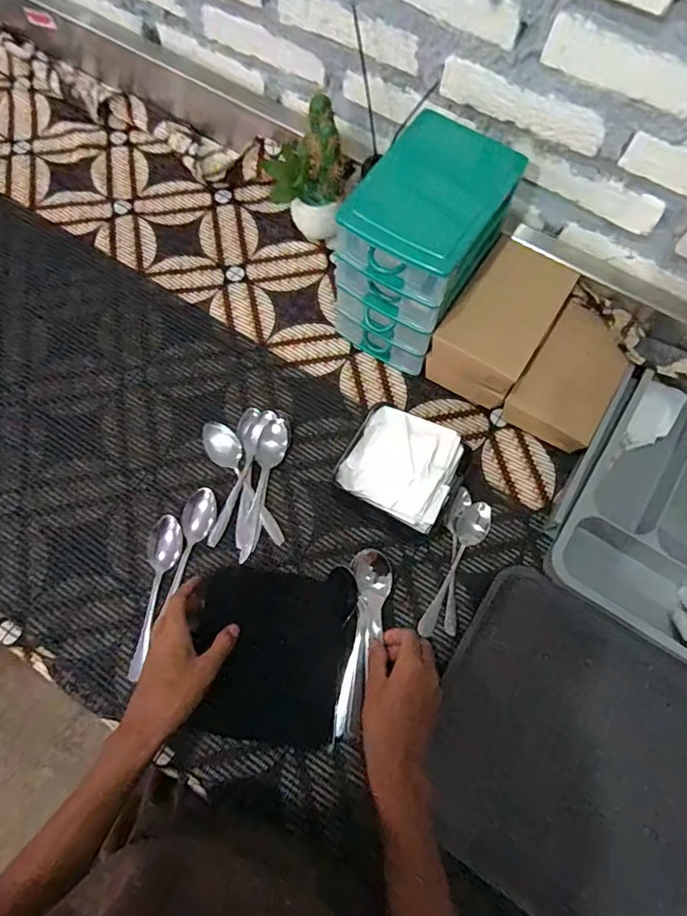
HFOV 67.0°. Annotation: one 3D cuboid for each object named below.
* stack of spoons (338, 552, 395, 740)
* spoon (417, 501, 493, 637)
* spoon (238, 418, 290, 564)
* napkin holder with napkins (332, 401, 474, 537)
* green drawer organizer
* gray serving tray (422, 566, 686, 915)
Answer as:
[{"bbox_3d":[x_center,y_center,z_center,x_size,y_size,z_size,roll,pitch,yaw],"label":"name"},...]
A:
[{"bbox_3d":[0.019,0.194,0.552,0.042,0.028,0.188,11,79,2],"label":"stack of spoons"},{"bbox_3d":[0.125,0.123,0.593,0.033,0.018,0.164,31,71,9],"label":"spoon"},{"bbox_3d":[-0.097,0.035,0.611,0.032,0.033,0.169,12,69,3],"label":"spoon"},{"bbox_3d":[0.066,0.018,0.591,0.132,0.096,0.115,31,71,9],"label":"napkin holder with napkins"},{"bbox_3d":[0.087,-0.241,0.630,0.135,0.211,0.179,32,71,10],"label":"green drawer organizer"},{"bbox_3d":[0.261,0.318,0.530,0.346,0.035,0.283,32,72,10],"label":"gray serving tray"}]

